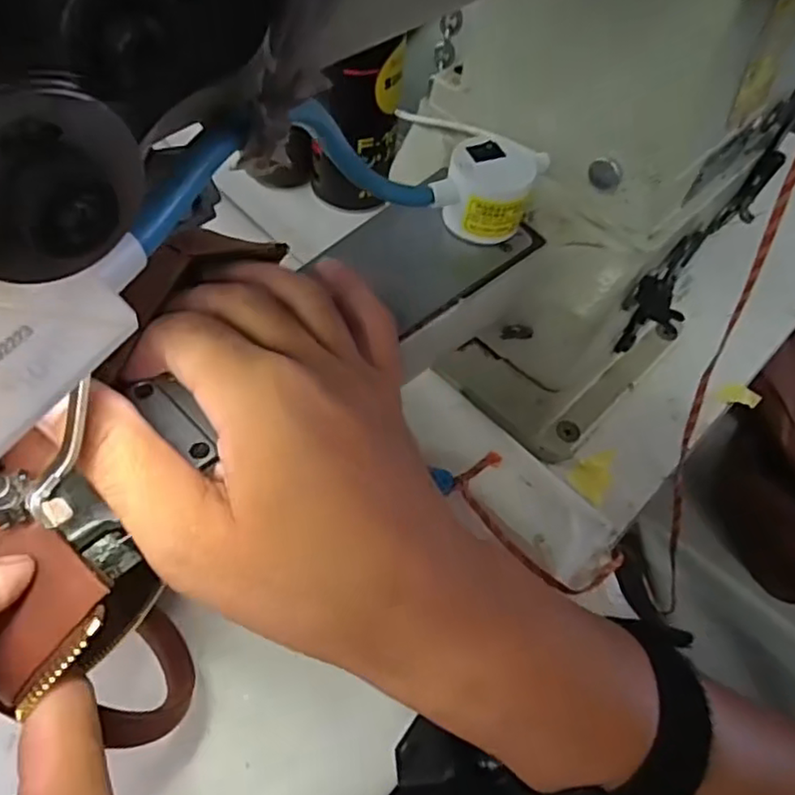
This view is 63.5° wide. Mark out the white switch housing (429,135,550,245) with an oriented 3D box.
[{"bbox_3d":[0.038,-0.089,0.280,0.040,0.033,0.033,26,59,12],"label":"white switch housing"}]

